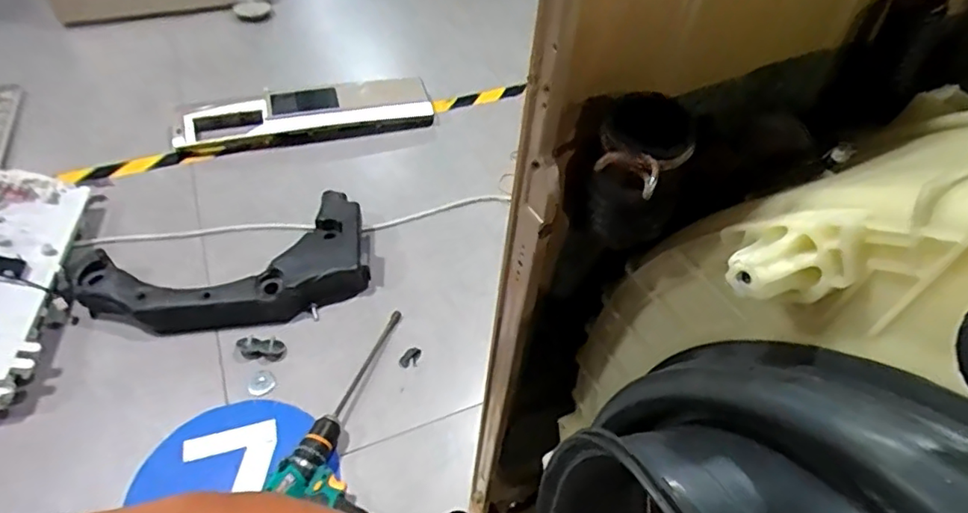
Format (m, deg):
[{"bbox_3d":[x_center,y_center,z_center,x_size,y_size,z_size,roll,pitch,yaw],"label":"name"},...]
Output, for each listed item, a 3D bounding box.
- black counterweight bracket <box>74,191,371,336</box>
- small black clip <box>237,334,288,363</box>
[{"bbox_3d":[-0.442,0.030,1.024,0.475,0.078,0.201,-18,52,-19],"label":"black counterweight bracket"},{"bbox_3d":[-0.375,0.156,0.979,0.079,0.019,0.045,6,48,1],"label":"small black clip"}]

